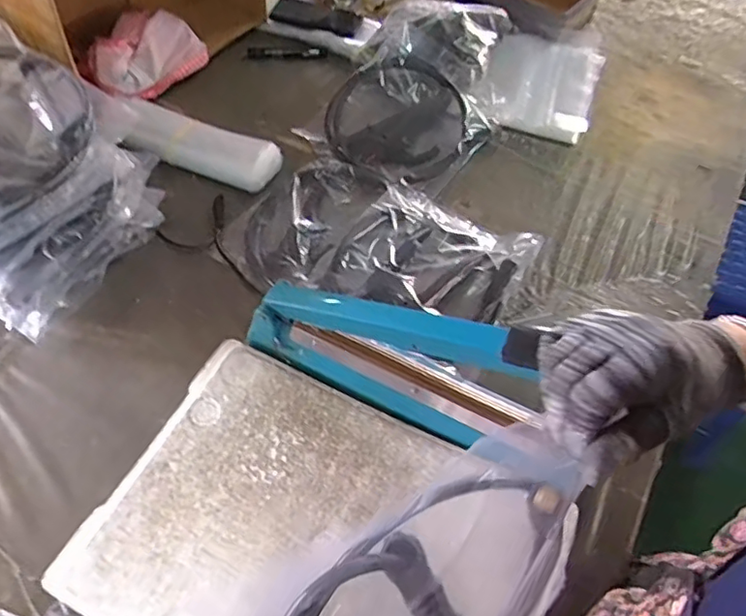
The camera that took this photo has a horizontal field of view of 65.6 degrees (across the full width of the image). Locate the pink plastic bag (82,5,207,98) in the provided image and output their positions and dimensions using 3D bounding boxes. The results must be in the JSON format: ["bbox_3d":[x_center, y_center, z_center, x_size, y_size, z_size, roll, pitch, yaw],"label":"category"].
[{"bbox_3d":[-0.379,-0.418,0.972,0.102,0.094,0.203,30,58,15],"label":"pink plastic bag"}]

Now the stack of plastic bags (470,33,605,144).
[{"bbox_3d":[0.300,-0.406,1.038,0.197,0.042,0.285,20,56,9],"label":"stack of plastic bags"}]

